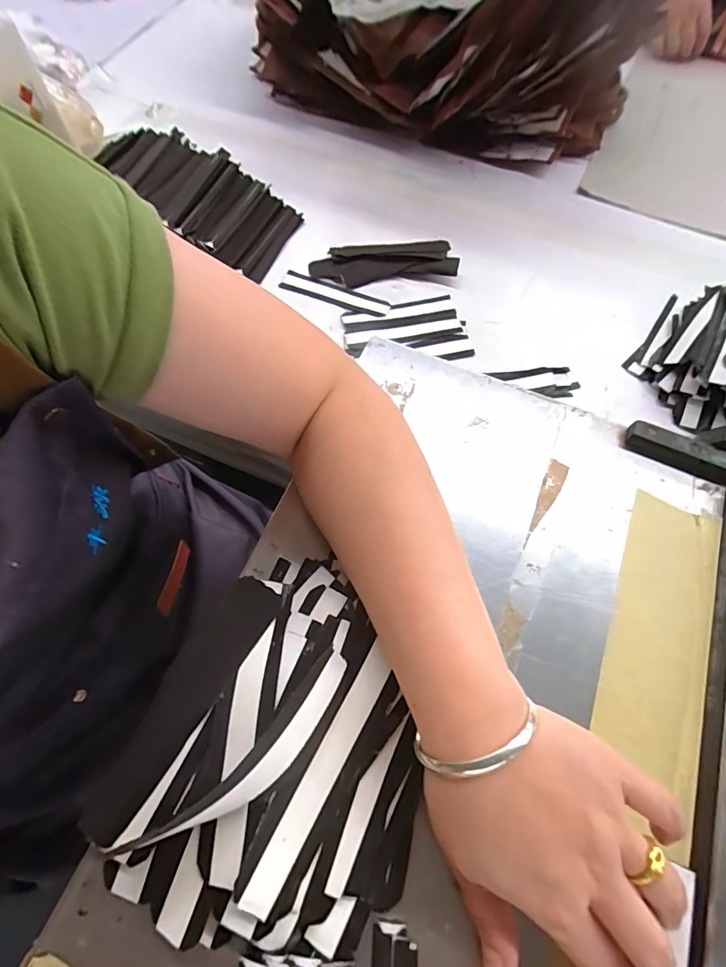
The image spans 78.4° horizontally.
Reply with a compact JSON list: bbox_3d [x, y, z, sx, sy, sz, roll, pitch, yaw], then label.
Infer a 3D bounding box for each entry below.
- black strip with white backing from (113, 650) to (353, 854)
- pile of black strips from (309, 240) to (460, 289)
[{"bbox_3d":[-0.053,0.128,0.204,0.121,0.017,0.024,-38,71,-16],"label":"black strip with white backing"},{"bbox_3d":[0.025,-0.286,0.574,0.182,0.013,0.069,-6,66,-4],"label":"pile of black strips"}]

